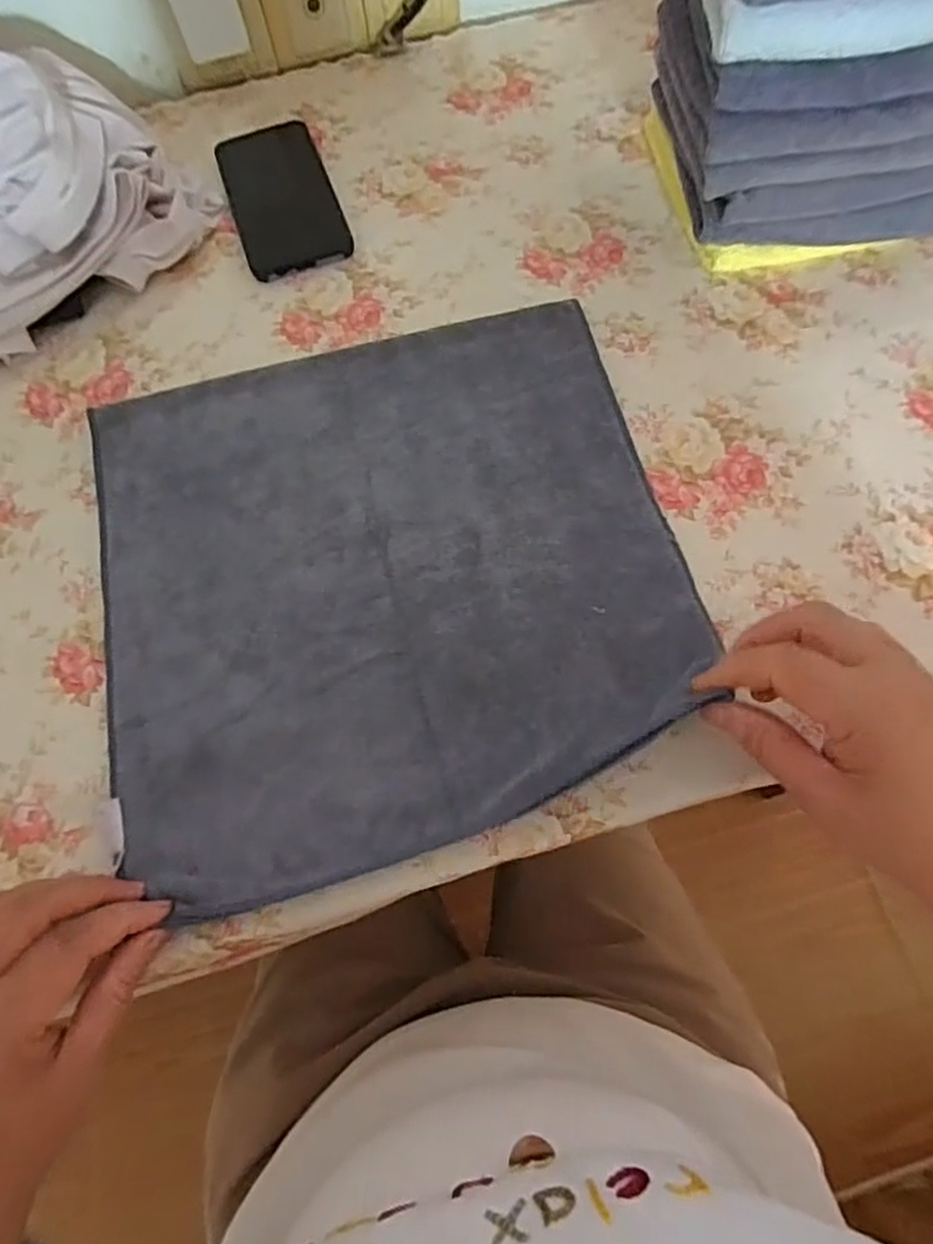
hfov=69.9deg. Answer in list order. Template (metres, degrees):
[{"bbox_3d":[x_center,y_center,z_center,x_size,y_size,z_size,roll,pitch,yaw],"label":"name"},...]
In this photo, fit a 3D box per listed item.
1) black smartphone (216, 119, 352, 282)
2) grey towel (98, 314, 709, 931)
[{"bbox_3d":[-0.146,-0.335,0.524,0.076,0.007,0.162,-18,69,-4],"label":"black smartphone"},{"bbox_3d":[-0.048,-0.036,0.400,0.330,0.008,0.324,-15,69,-3],"label":"grey towel"}]

